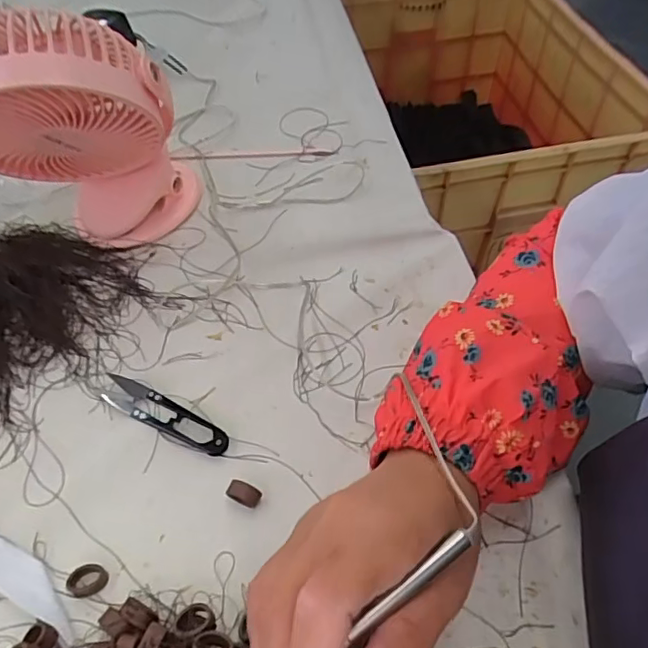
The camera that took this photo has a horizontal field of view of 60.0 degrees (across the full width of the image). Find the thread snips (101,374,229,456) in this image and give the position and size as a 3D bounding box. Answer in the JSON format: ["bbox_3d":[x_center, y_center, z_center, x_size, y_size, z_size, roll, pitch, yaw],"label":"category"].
[{"bbox_3d":[-0.108,0.062,0.380,0.097,0.007,0.022,25,56,18],"label":"thread snips"}]

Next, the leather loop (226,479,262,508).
[{"bbox_3d":[-0.049,0.105,0.347,0.020,0.013,0.010,20,55,15],"label":"leather loop"}]

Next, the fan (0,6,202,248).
[{"bbox_3d":[-0.178,-0.136,0.412,0.141,0.179,0.099,-14,54,-11],"label":"fan"}]

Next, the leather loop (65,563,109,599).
[{"bbox_3d":[-0.135,0.146,0.321,0.021,0.007,0.015,-23,56,-16],"label":"leather loop"}]

